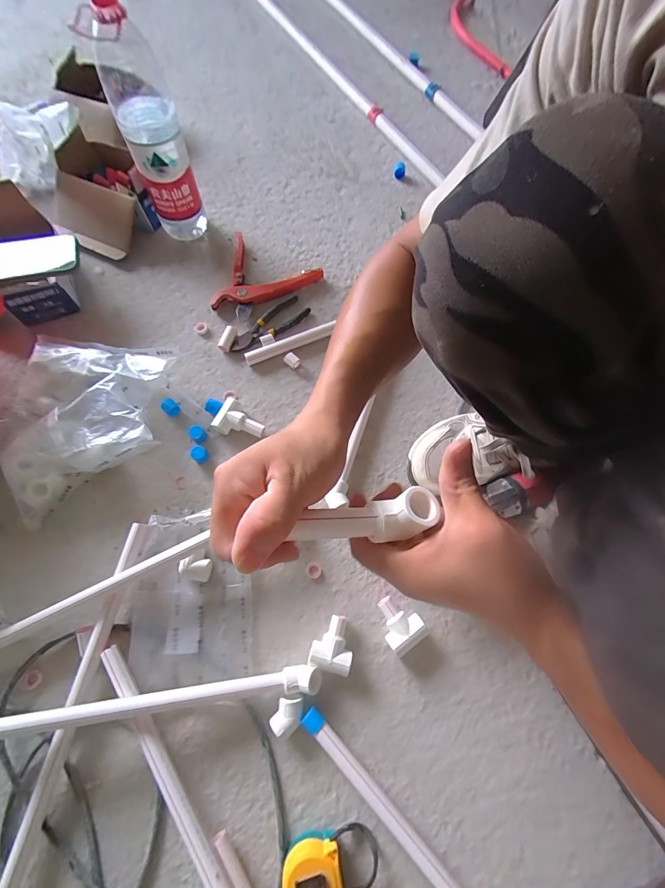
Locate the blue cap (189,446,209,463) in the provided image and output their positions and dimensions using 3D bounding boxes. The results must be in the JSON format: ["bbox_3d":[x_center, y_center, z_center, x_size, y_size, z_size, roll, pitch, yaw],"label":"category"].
[{"bbox_3d":[-0.206,0.016,0.557,0.022,0.020,0.024,1,71,-2],"label":"blue cap"}]

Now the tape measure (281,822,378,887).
[{"bbox_3d":[-0.001,0.469,0.394,0.103,0.040,0.058,-6,71,-4],"label":"tape measure"}]

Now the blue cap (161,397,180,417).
[{"bbox_3d":[-0.261,-0.059,0.579,0.027,0.017,0.022,43,75,12],"label":"blue cap"}]

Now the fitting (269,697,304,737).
[{"bbox_3d":[-0.055,0.332,0.446,0.031,0.028,0.043,26,72,7],"label":"fitting"}]

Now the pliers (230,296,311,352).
[{"bbox_3d":[-0.111,-0.209,0.638,0.155,0.007,0.051,-40,77,-14],"label":"pliers"}]

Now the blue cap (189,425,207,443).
[{"bbox_3d":[-0.211,-0.016,0.563,0.022,0.017,0.024,1,71,-2],"label":"blue cap"}]

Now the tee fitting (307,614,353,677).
[{"bbox_3d":[0.001,0.260,0.474,0.053,0.030,0.063,15,71,3],"label":"tee fitting"}]

